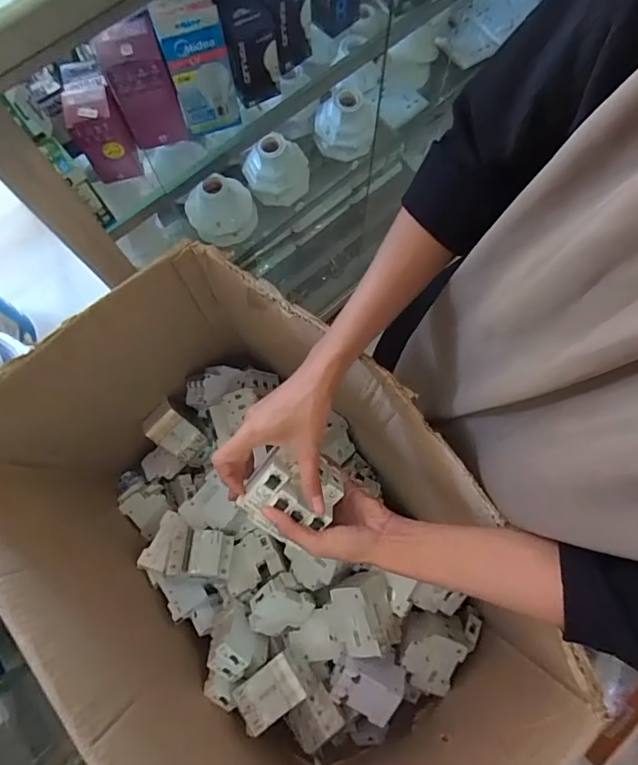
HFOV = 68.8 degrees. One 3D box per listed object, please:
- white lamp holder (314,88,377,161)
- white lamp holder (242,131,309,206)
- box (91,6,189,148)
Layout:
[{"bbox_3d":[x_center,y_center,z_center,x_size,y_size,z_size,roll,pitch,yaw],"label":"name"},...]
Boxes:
[{"bbox_3d":[0.043,-0.448,0.815,0.094,0.077,0.082,-22,76,-4],"label":"white lamp holder"},{"bbox_3d":[-0.072,-0.366,0.782,0.101,0.098,0.096,0,75,2],"label":"white lamp holder"},{"bbox_3d":[-0.193,-0.326,0.514,0.064,0.117,0.052,-20,76,-4],"label":"box"}]

